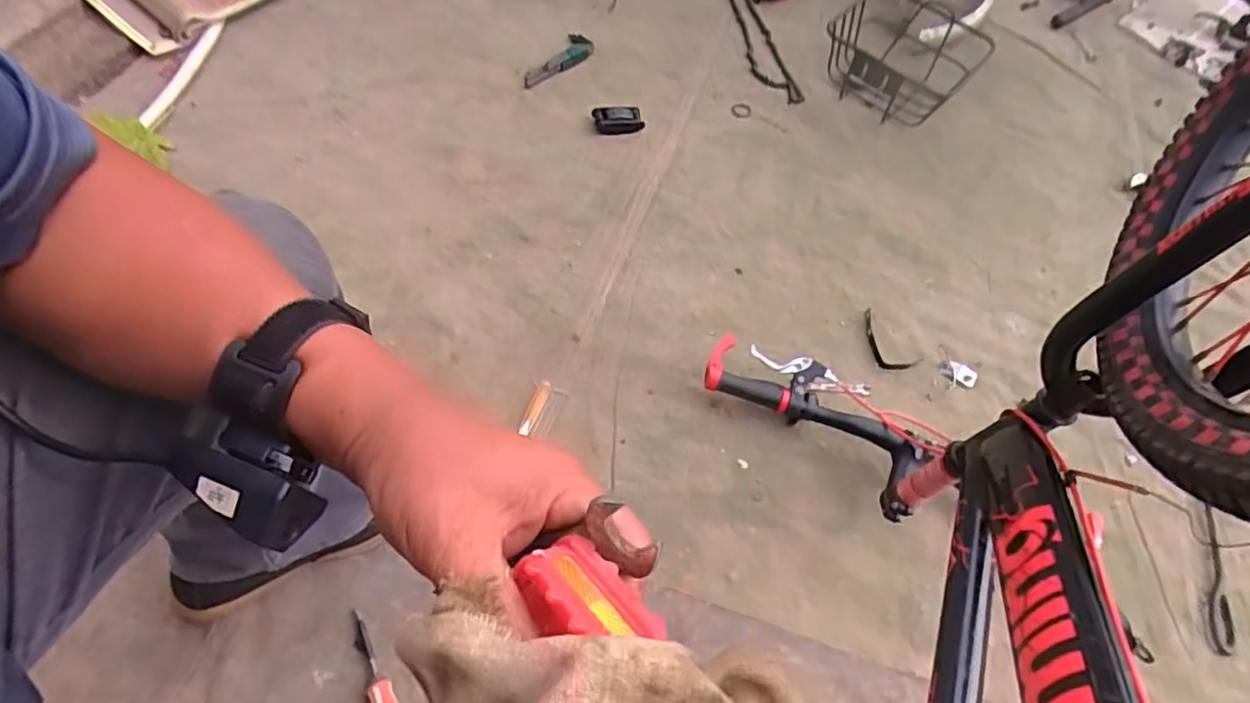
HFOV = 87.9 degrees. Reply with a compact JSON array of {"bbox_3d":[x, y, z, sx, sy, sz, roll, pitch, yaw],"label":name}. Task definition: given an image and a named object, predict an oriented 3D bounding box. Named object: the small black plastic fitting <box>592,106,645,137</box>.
[{"bbox_3d":[-0.015,-0.419,1.169,0.106,0.046,0.043,16,57,31],"label":"small black plastic fitting"}]

